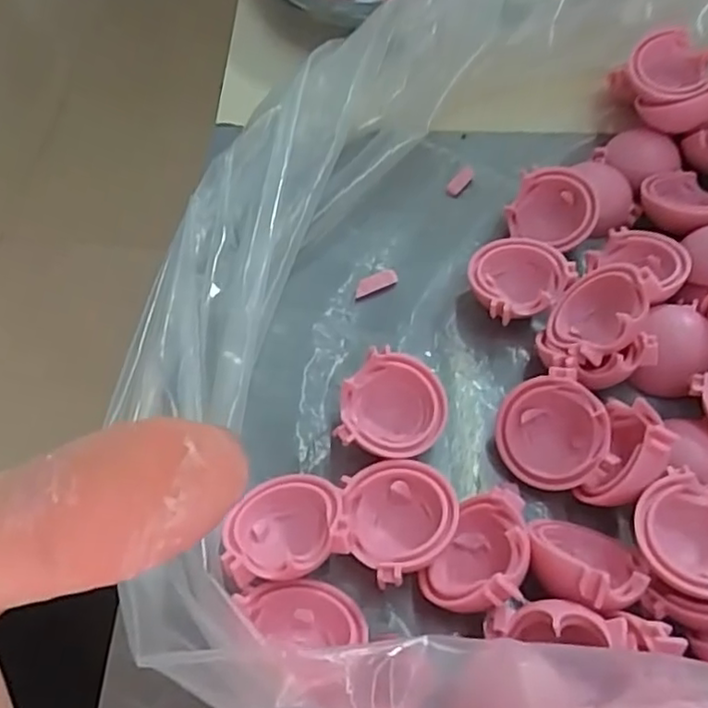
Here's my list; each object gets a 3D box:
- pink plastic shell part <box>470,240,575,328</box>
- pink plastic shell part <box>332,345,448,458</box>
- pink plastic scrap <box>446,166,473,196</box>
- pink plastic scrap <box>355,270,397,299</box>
[{"bbox_3d":[0.050,-0.022,0.211,0.028,0.015,0.030,35,65,18],"label":"pink plastic shell part"},{"bbox_3d":[0.011,0.016,0.187,0.028,0.017,0.029,17,60,10],"label":"pink plastic shell part"},{"bbox_3d":[0.040,-0.064,0.244,0.005,0.004,0.015,30,63,16],"label":"pink plastic scrap"},{"bbox_3d":[0.007,-0.023,0.219,0.015,0.005,0.004,-22,62,-13],"label":"pink plastic scrap"}]

